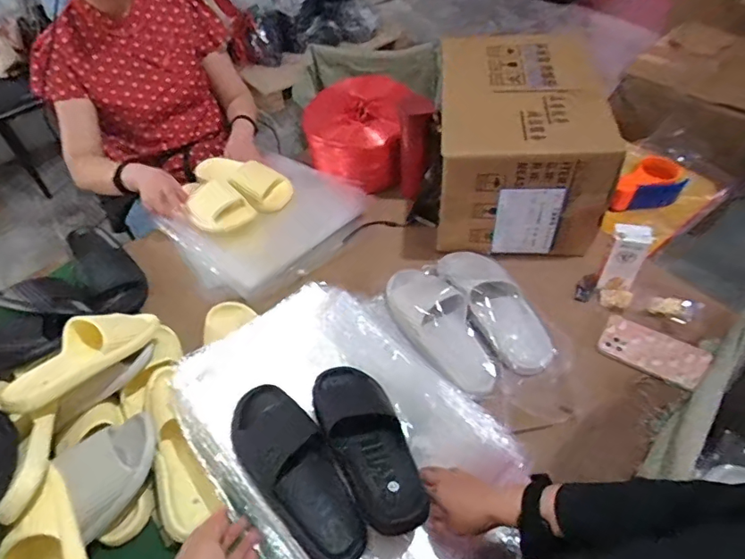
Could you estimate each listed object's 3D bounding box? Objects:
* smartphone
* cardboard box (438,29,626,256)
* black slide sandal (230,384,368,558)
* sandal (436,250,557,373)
[{"bbox_3d":[0.459,0.114,0.833,0.153,0.011,0.079,30,59,26],"label":"smartphone"},{"bbox_3d":[0.285,-0.269,1.012,0.293,0.254,0.362,1,51,7],"label":"cardboard box"},{"bbox_3d":[-0.106,0.262,0.697,0.105,0.061,0.259,-31,55,-19],"label":"black slide sandal"},{"bbox_3d":[0.212,0.039,0.887,0.111,0.063,0.270,-24,53,-14],"label":"sandal"}]

